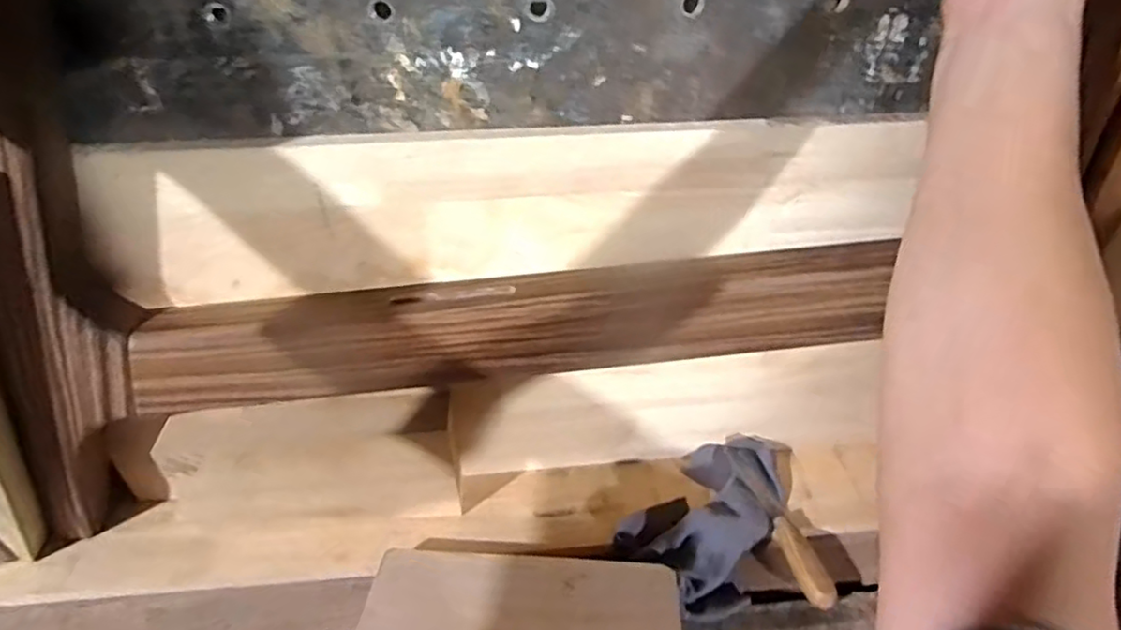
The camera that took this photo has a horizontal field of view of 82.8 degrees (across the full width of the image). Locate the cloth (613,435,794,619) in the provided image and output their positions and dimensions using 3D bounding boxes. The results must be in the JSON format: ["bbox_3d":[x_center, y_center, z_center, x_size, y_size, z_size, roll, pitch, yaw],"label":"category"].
[{"bbox_3d":[0.156,0.181,0.602,0.117,0.061,0.203,38,62,23],"label":"cloth"}]

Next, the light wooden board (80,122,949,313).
[{"bbox_3d":[-0.035,-0.076,0.475,0.587,0.122,0.015,-3,39,-4],"label":"light wooden board"}]

